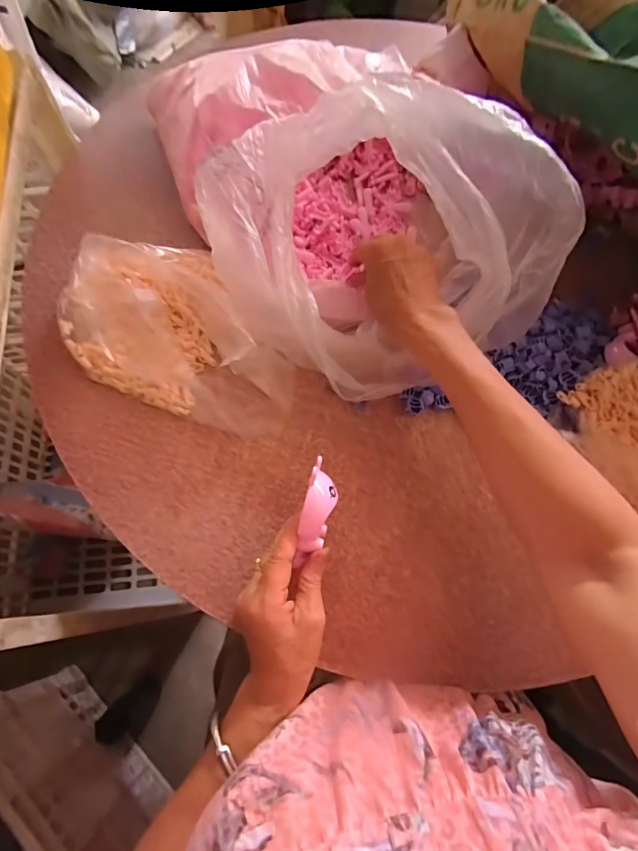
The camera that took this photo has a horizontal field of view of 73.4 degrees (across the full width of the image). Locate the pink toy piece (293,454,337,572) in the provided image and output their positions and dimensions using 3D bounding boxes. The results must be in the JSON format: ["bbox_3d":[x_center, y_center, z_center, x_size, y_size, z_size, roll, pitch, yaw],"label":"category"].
[{"bbox_3d":[-0.001,0.071,0.353,0.025,0.026,0.086,10,90,1],"label":"pink toy piece"}]

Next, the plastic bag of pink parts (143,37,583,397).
[{"bbox_3d":[0.026,-0.231,0.441,0.286,0.165,0.387,-23,73,-11],"label":"plastic bag of pink parts"}]

